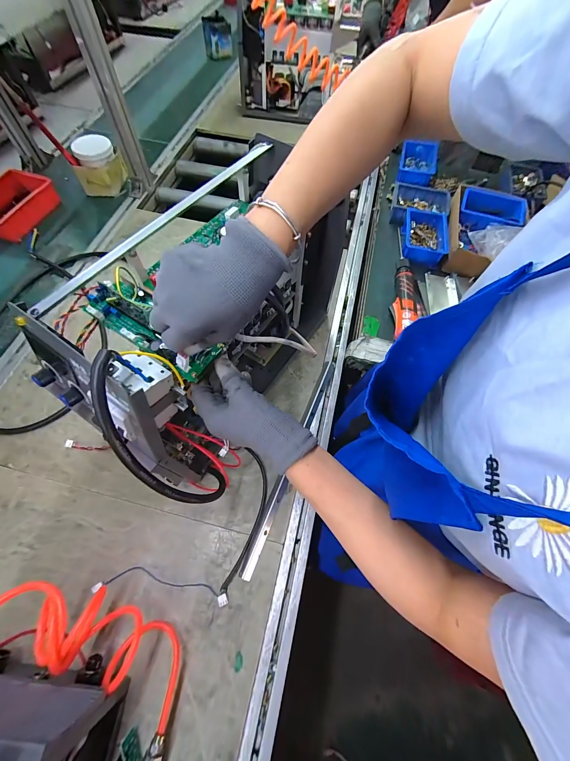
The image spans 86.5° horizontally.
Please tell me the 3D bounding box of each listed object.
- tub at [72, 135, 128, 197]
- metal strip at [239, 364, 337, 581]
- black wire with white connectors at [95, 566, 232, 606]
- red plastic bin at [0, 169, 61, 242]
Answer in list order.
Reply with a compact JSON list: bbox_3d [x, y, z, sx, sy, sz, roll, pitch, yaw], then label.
[{"bbox_3d":[-0.511,-0.591,0.842,0.121,0.116,0.089,-9,63,-7],"label":"tub"},{"bbox_3d":[0.017,0.133,0.551,0.021,0.009,0.409,22,64,9],"label":"metal strip"},{"bbox_3d":[-0.182,0.305,0.453,0.197,0.011,0.035,6,63,1],"label":"black wire with white connectors"},{"bbox_3d":[-0.716,-0.458,0.796,0.166,0.059,0.209,27,65,11],"label":"red plastic bin"}]

